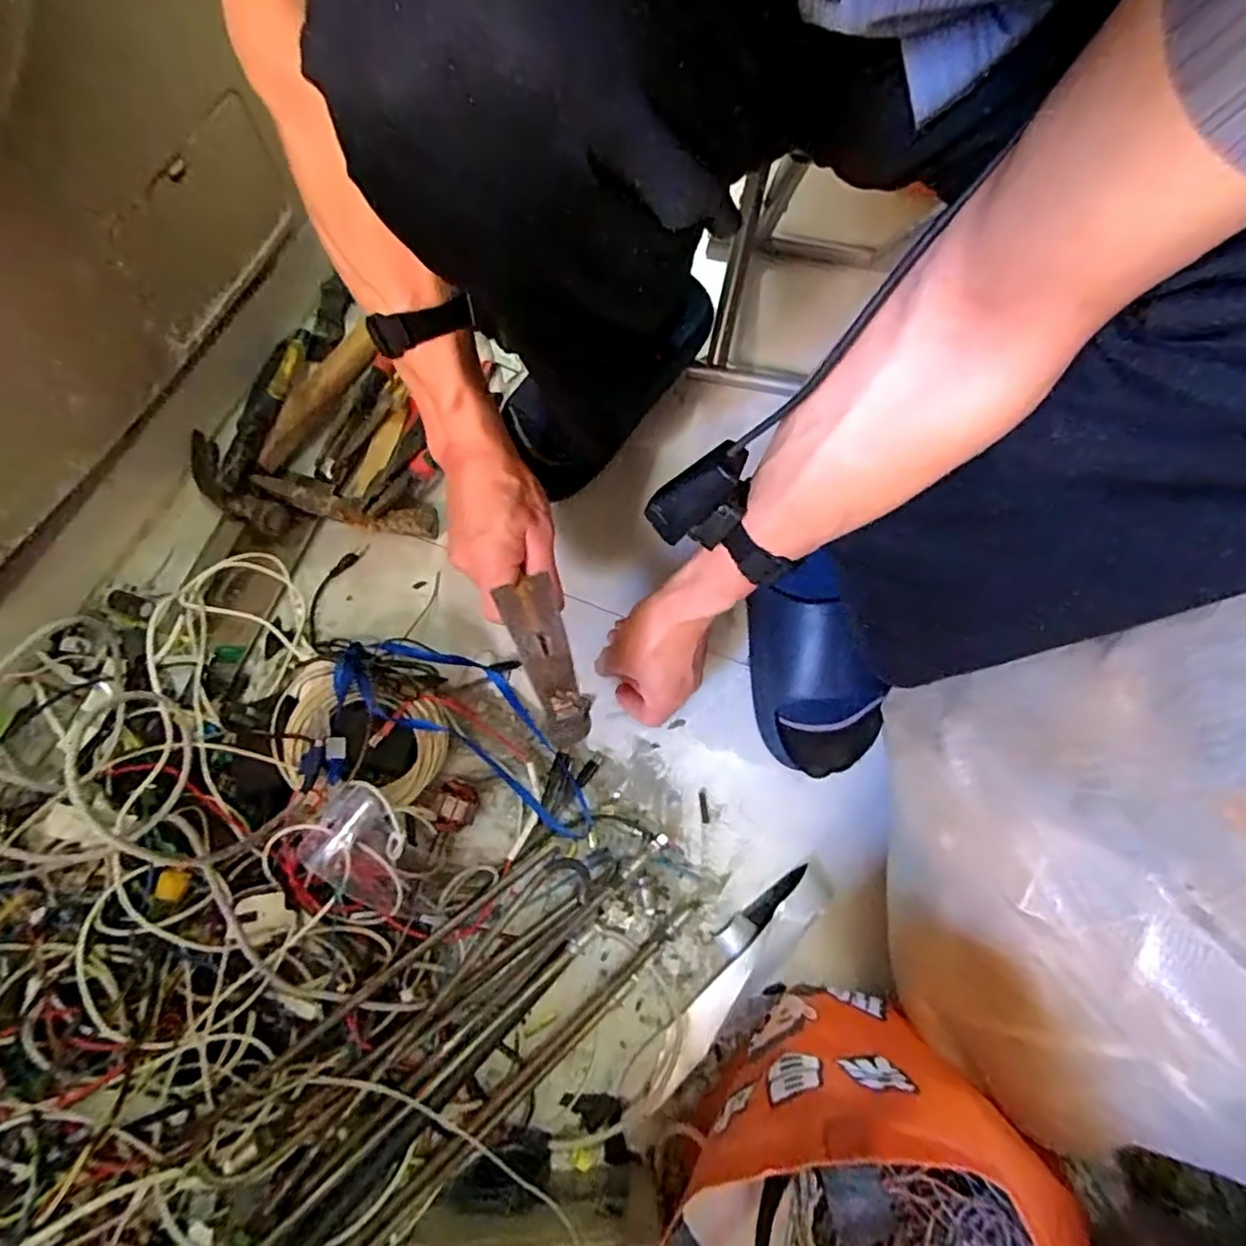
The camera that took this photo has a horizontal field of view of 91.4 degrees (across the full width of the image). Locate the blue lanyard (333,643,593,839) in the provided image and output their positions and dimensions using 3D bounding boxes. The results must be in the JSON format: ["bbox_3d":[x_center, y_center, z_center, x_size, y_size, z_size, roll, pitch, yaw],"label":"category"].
[{"bbox_3d":[-0.119,0.083,0.521,0.246,0.046,0.105,37,73,-7],"label":"blue lanyard"}]

